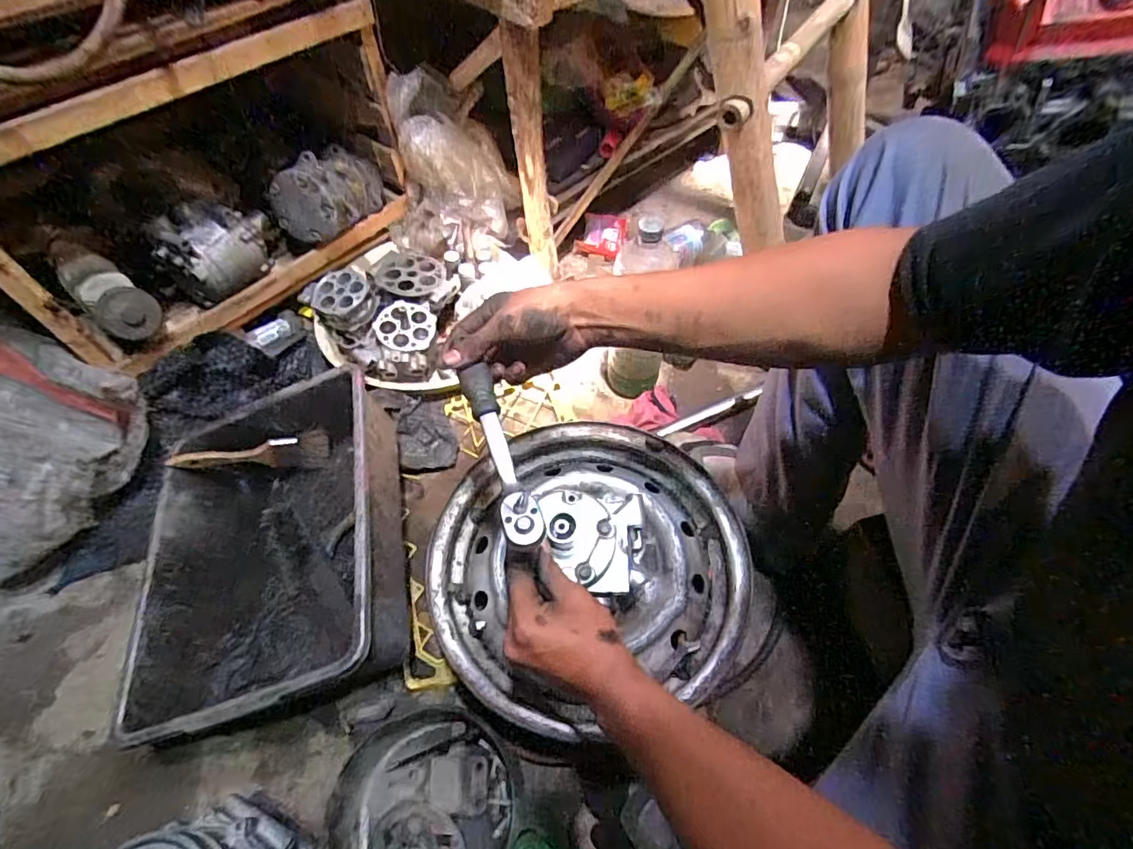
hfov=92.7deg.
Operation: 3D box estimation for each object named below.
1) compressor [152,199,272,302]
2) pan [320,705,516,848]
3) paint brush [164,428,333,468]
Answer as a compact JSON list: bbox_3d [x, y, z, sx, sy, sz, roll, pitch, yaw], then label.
[{"bbox_3d":[-0.557,-0.289,0.869,0.159,0.112,0.106,-31,61,-18],"label":"compressor"},{"bbox_3d":[-0.157,0.416,0.581,0.187,0.045,0.192,-1,57,1],"label":"pan"},{"bbox_3d":[-0.439,0.046,0.770,0.198,0.055,0.022,-12,24,-16],"label":"paint brush"}]

